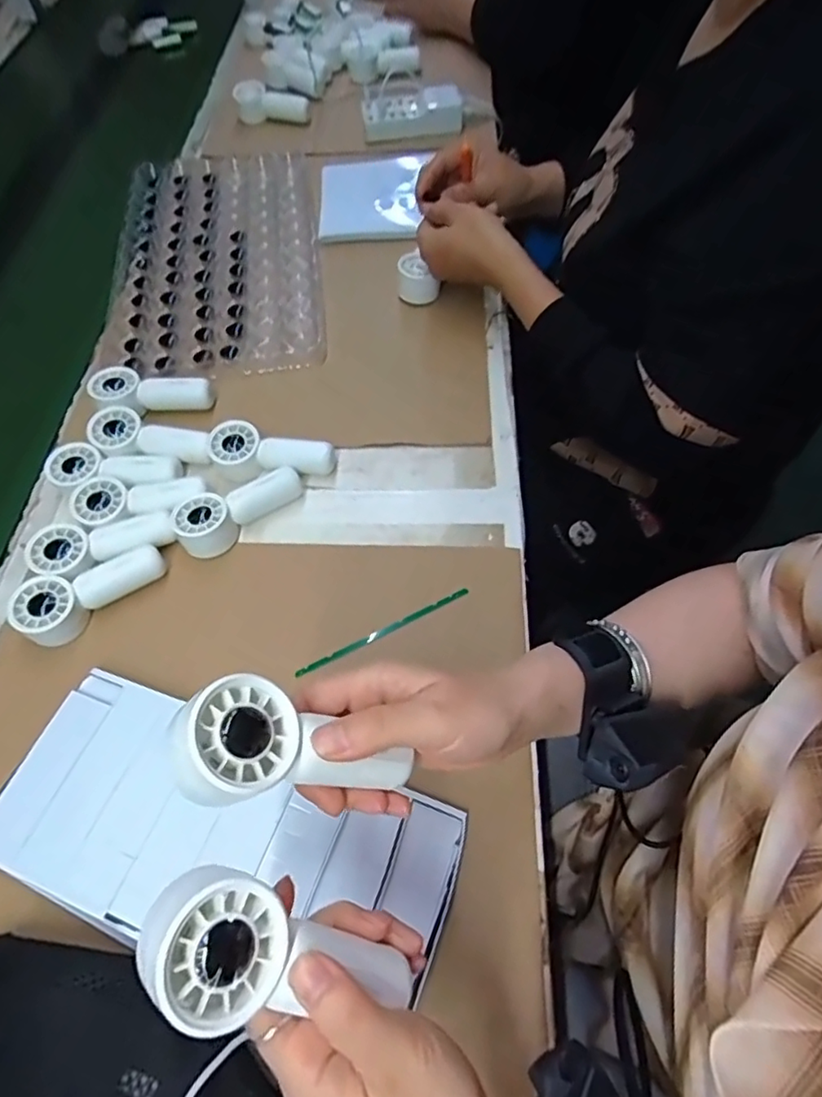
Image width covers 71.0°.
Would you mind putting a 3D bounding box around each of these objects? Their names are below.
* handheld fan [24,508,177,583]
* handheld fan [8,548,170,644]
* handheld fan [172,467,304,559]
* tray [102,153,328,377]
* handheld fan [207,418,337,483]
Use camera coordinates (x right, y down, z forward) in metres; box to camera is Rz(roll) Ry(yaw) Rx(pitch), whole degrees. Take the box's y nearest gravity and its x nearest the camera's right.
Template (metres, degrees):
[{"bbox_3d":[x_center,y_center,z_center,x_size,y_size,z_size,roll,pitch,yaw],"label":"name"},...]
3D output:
[{"bbox_3d":[-0.253,-0.001,0.475,0.108,0.027,0.054,-15,62,-5],"label":"handheld fan"},{"bbox_3d":[-0.254,0.032,0.459,0.111,0.037,0.055,-41,67,-17],"label":"handheld fan"},{"bbox_3d":[-0.144,-0.031,0.495,0.108,0.031,0.049,-20,62,-7],"label":"handheld fan"},{"bbox_3d":[-0.233,-0.354,0.683,0.234,0.013,0.400,-10,61,-2],"label":"tray"},{"bbox_3d":[-0.127,-0.086,0.525,0.111,0.033,0.043,4,62,6],"label":"handheld fan"}]

